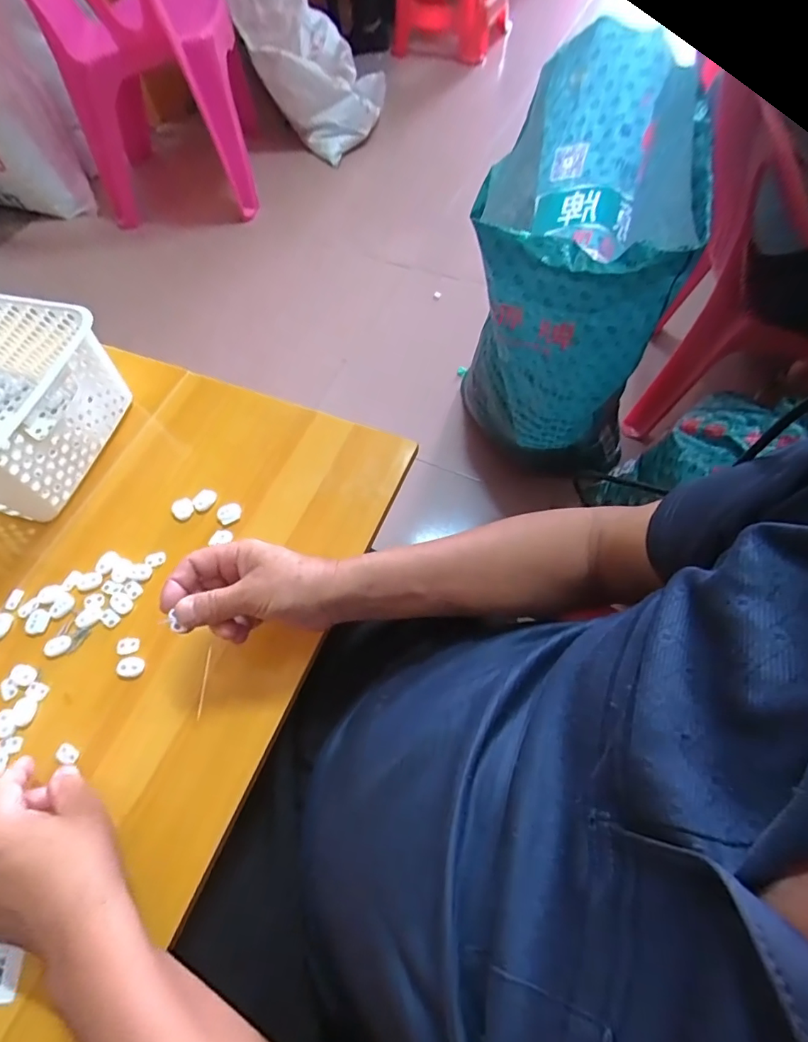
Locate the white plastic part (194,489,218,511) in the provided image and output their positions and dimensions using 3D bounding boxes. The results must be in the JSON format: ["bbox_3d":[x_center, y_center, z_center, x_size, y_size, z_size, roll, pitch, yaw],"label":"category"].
[{"bbox_3d":[-0.201,-0.022,0.508,0.018,0.011,0.023,39,70,21],"label":"white plastic part"}]

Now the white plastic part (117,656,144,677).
[{"bbox_3d":[-0.238,0.127,0.441,0.023,0.005,0.017,12,63,9],"label":"white plastic part"}]

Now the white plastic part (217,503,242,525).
[{"bbox_3d":[-0.173,-0.008,0.501,0.023,0.011,0.016,-33,65,-14],"label":"white plastic part"}]

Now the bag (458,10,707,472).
[{"bbox_3d":[0.255,-0.348,0.795,0.268,0.513,0.361,16,64,11],"label":"bag"}]

